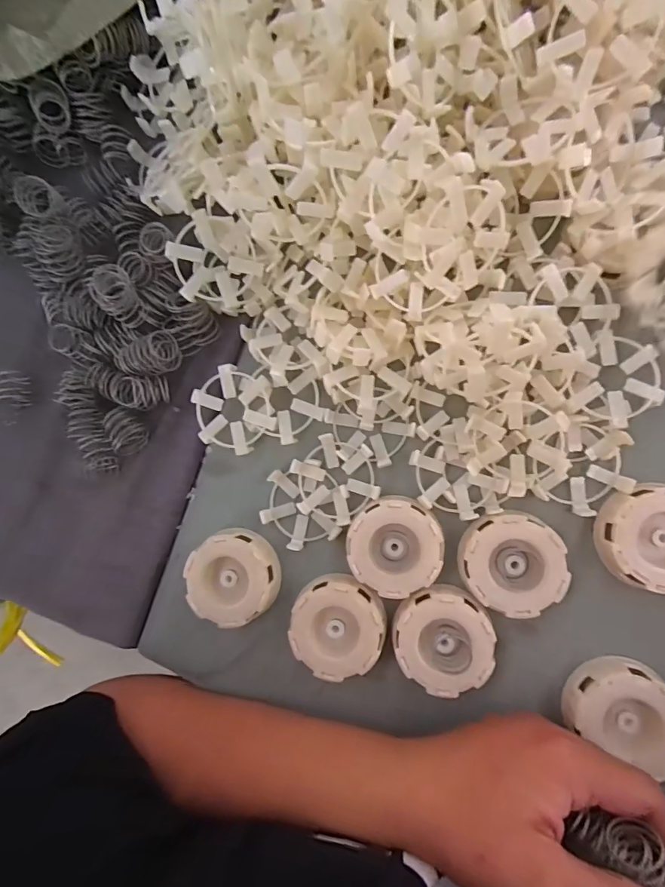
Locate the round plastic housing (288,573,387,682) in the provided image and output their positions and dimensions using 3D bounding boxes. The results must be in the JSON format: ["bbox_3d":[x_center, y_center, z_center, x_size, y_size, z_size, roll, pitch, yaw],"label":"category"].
[{"bbox_3d":[0.004,0.118,0.284,0.059,0.017,0.061,0,87,9],"label":"round plastic housing"}]

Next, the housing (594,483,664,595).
[{"bbox_3d":[0.194,0.056,0.262,0.059,0.021,0.059,0,87,9],"label":"housing"}]

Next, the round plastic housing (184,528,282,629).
[{"bbox_3d":[-0.067,0.090,0.296,0.058,0.022,0.060,0,87,9],"label":"round plastic housing"}]

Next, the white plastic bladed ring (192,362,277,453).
[{"bbox_3d":[-0.067,-0.023,0.297,0.058,0.011,0.054,0,87,9],"label":"white plastic bladed ring"}]

